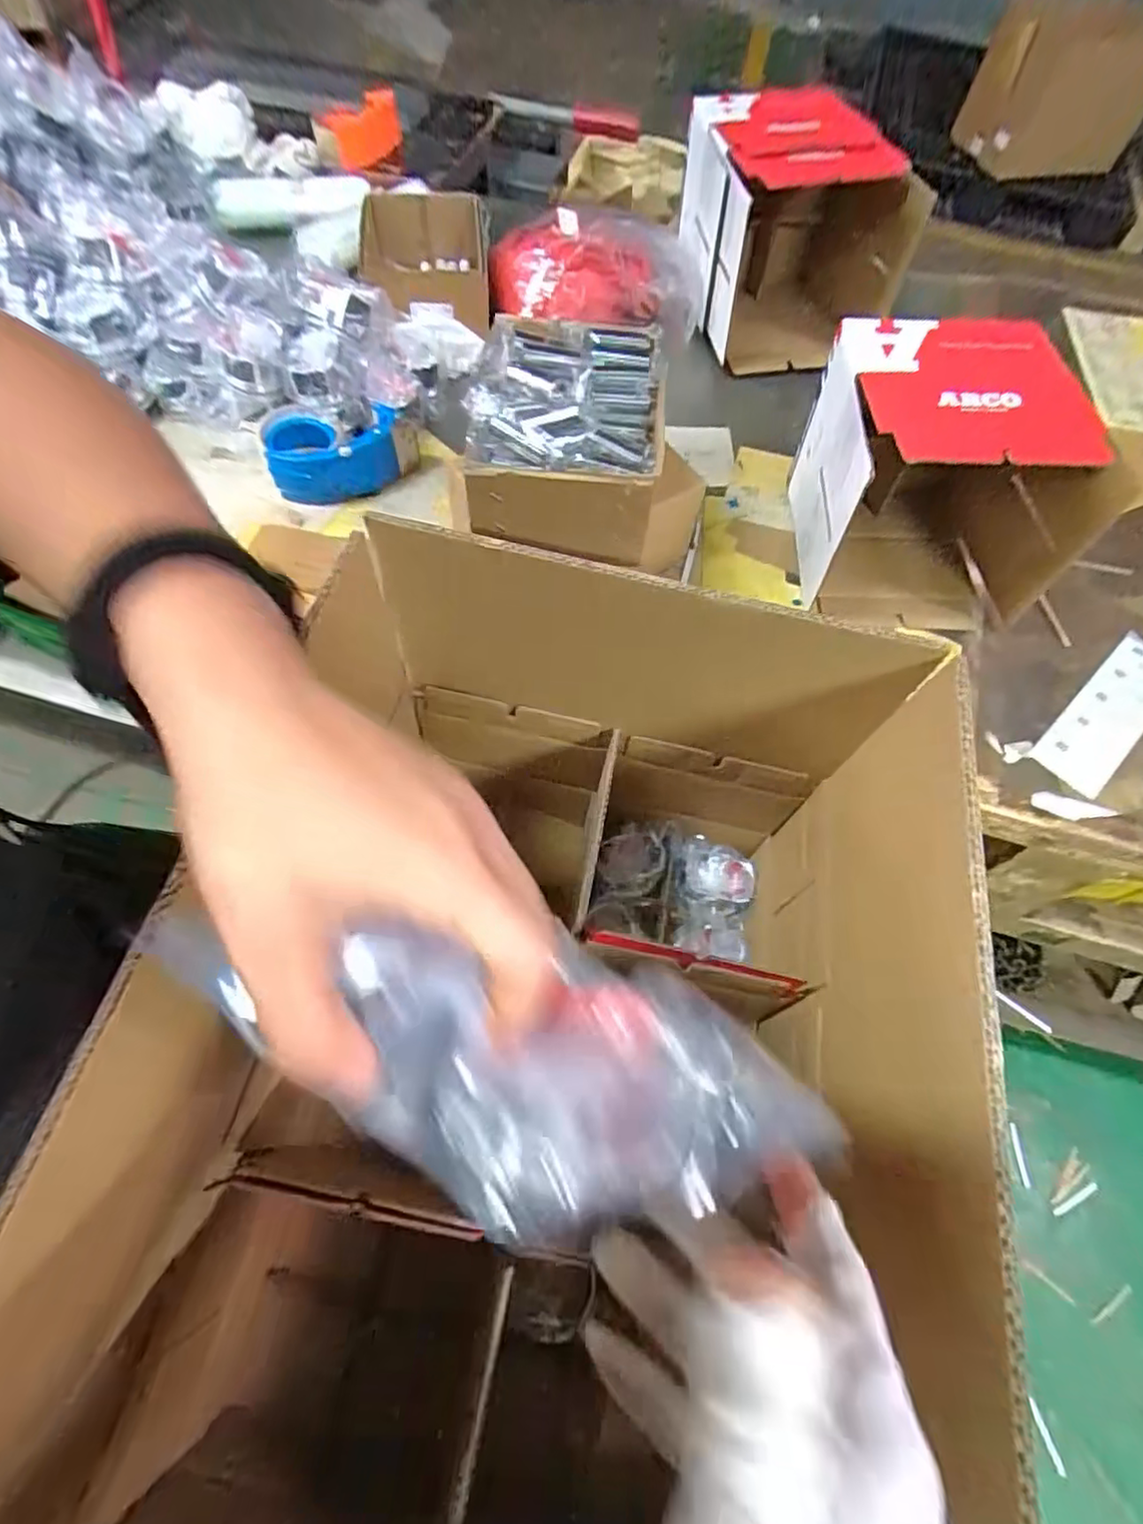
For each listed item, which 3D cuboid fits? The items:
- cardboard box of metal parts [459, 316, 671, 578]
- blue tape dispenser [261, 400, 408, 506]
[{"bbox_3d":[0.001,-0.272,0.526,0.152,0.083,0.204,8,64,2],"label":"cardboard box of metal parts"},{"bbox_3d":[-0.264,-0.337,0.692,0.155,0.055,0.104,1,64,-2],"label":"blue tape dispenser"}]

